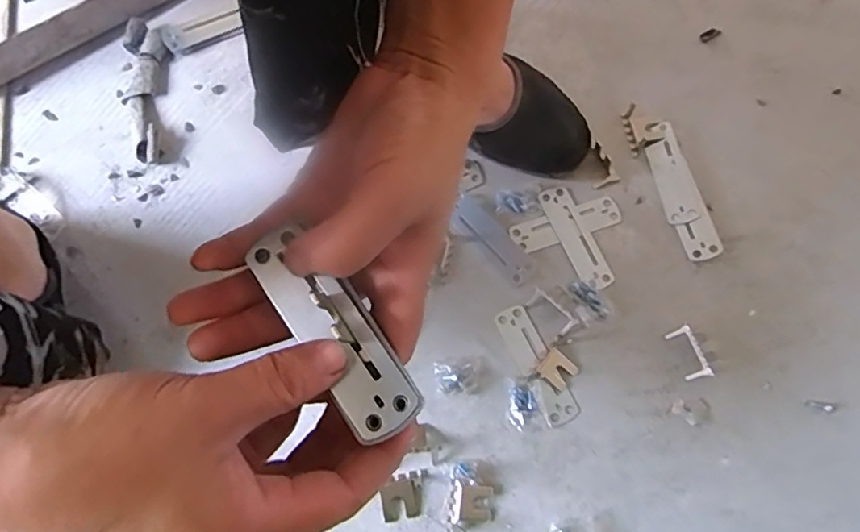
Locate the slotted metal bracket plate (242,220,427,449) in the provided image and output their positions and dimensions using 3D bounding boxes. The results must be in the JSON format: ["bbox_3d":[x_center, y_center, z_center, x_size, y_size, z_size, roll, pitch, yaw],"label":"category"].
[{"bbox_3d":[-0.040,0.027,0.241,0.032,0.005,0.093,-38,81,-13],"label":"slotted metal bracket plate"}]

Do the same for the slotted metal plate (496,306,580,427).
[{"bbox_3d":[0.082,0.076,0.454,0.028,0.004,0.096,-25,73,-9],"label":"slotted metal plate"}]

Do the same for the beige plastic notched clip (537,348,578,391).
[{"bbox_3d":[0.098,0.080,0.450,0.026,0.006,0.024,40,75,13],"label":"beige plastic notched clip"}]

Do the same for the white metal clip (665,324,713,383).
[{"bbox_3d":[0.198,0.067,0.449,0.014,0.020,0.041,-20,72,-7],"label":"white metal clip"}]

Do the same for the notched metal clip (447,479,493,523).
[{"bbox_3d":[0.029,0.170,0.418,0.029,0.007,0.028,11,71,3],"label":"notched metal clip"}]

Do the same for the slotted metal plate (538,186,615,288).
[{"bbox_3d":[0.121,-0.025,0.489,0.027,0.004,0.094,-21,72,-8],"label":"slotted metal plate"}]

